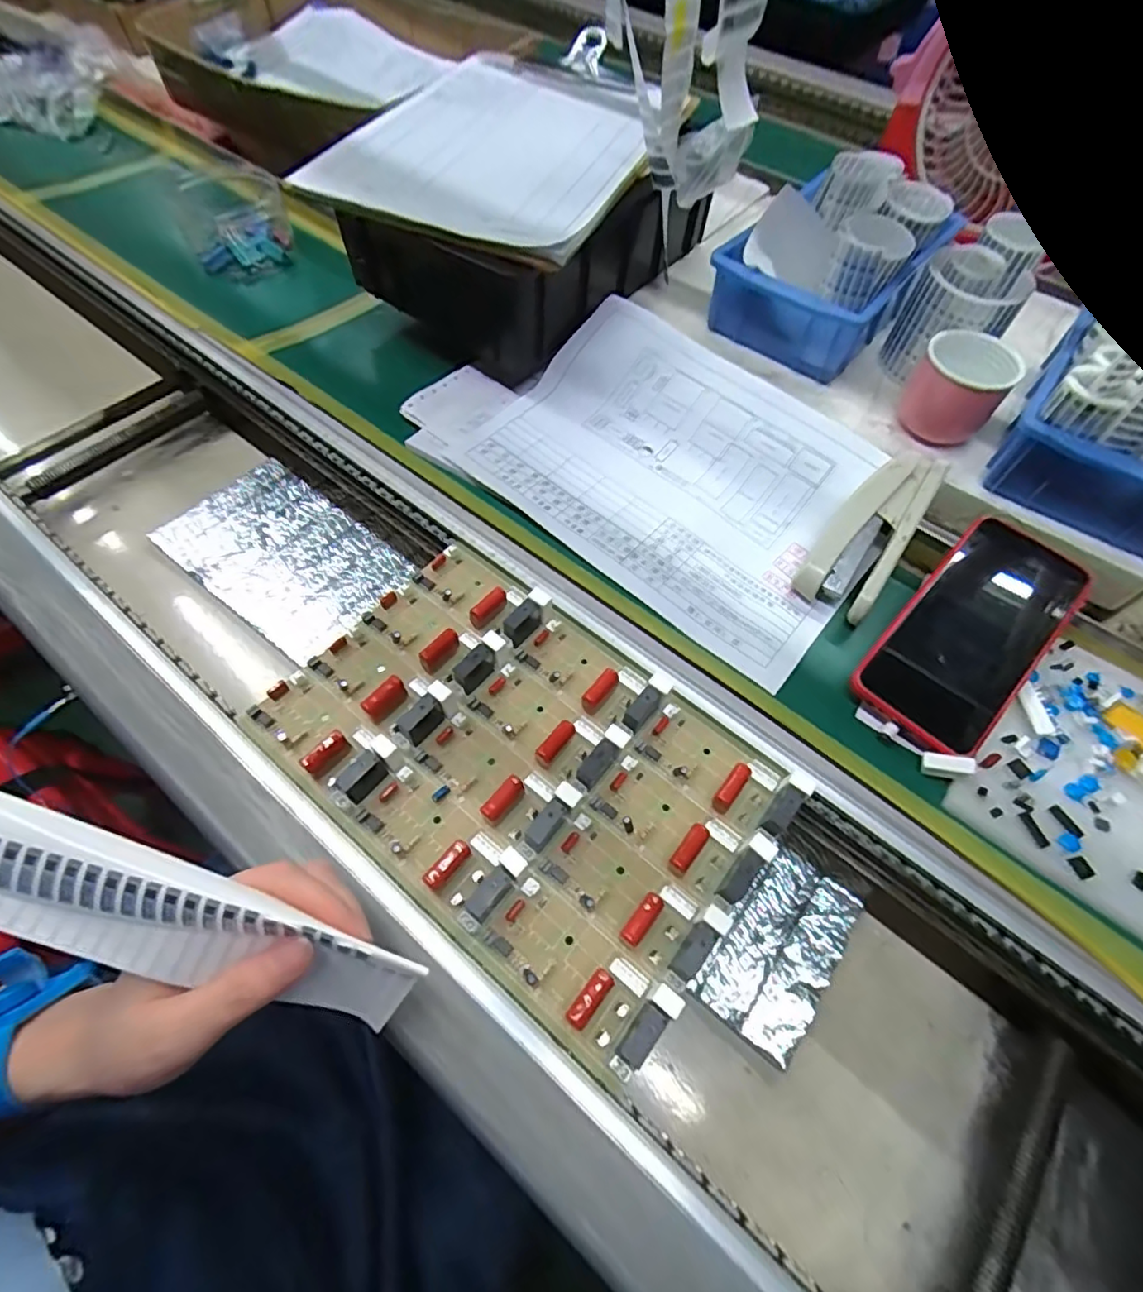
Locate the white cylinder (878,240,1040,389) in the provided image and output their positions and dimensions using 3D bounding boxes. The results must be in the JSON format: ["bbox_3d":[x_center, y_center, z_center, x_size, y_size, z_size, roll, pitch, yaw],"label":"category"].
[{"bbox_3d":[0.283,-0.249,0.442,0.067,0.076,0.071,1,64,-2],"label":"white cylinder"}]

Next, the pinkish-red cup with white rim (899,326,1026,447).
[{"bbox_3d":[0.275,-0.185,0.418,0.060,0.055,0.061,2,60,-3],"label":"pinkish-red cup with white rim"}]

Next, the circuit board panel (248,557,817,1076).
[{"bbox_3d":[-0.031,0.061,0.333,0.279,0.024,0.172,36,64,16],"label":"circuit board panel"}]

